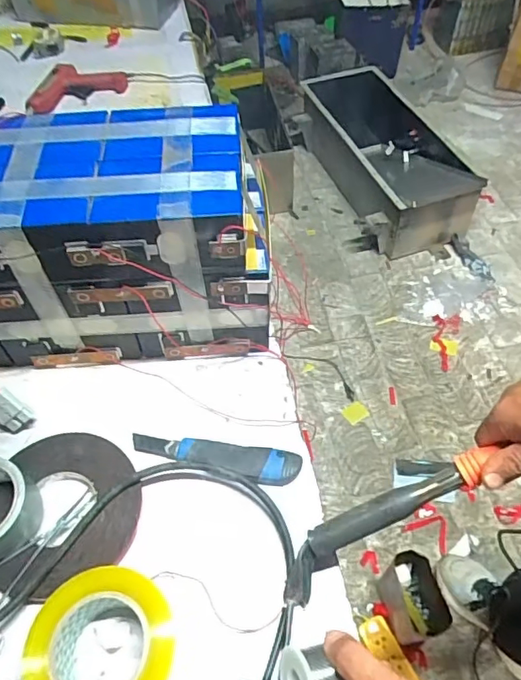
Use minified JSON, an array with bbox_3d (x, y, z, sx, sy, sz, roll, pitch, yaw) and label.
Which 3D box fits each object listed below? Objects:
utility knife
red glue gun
[{"bbox_3d":[-0.053,0.135,0.594,0.193,0.030,0.039,8,55,8],"label":"utility knife"},{"bbox_3d":[-0.393,-0.528,1.093,0.209,0.044,0.122,-25,57,-16],"label":"red glue gun"}]

